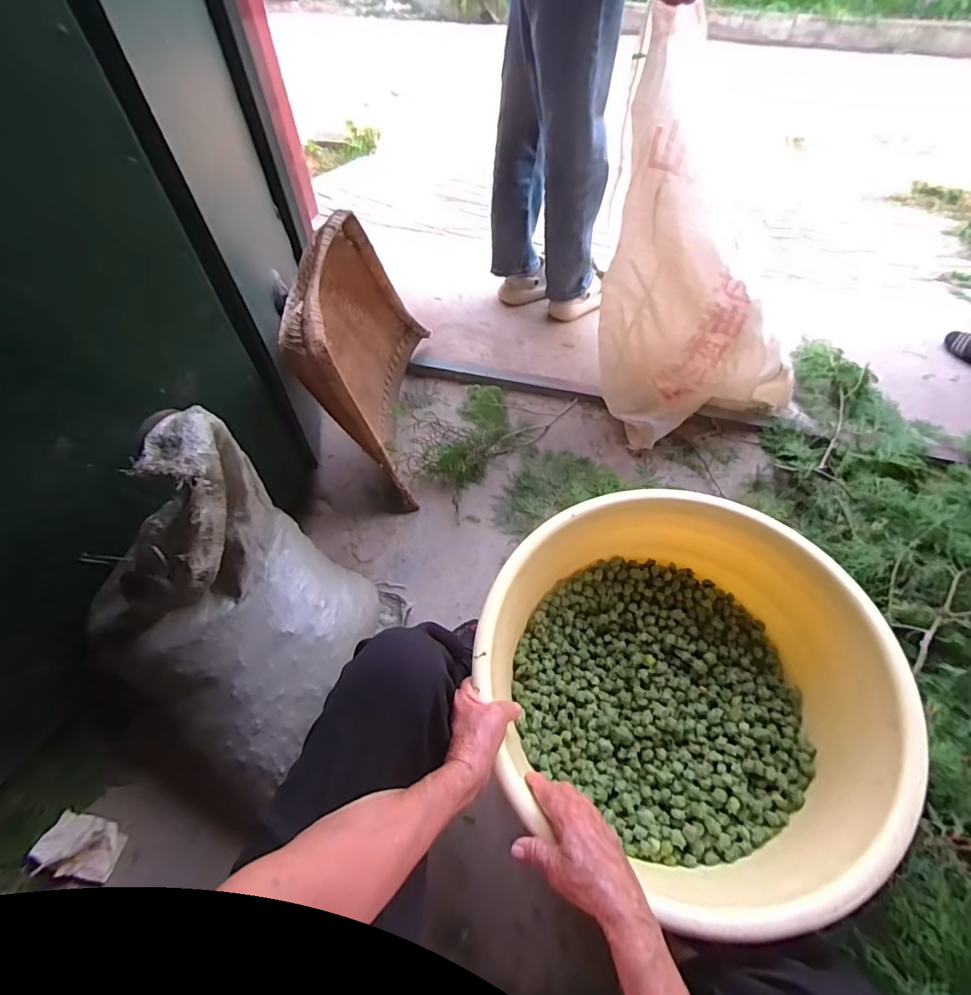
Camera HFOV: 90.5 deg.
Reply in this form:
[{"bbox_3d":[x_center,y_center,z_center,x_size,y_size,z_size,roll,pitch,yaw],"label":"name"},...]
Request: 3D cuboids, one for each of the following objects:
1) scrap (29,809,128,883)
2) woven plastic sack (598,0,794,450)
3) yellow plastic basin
[{"bbox_3d":[-0.632,0.542,0.749,0.118,0.040,0.078,5,52,6],"label":"scrap"},{"bbox_3d":[0.406,-0.489,0.997,0.322,0.755,0.270,-33,34,-21],"label":"woven plastic sack"},{"bbox_3d":[0.217,0.219,0.585,0.426,0.179,0.414,-1,52,1],"label":"yellow plastic basin"}]

